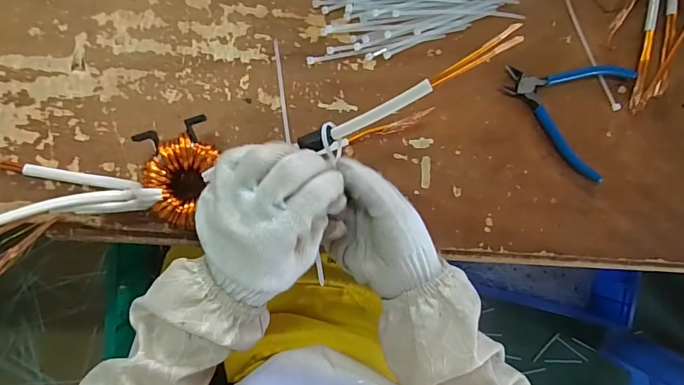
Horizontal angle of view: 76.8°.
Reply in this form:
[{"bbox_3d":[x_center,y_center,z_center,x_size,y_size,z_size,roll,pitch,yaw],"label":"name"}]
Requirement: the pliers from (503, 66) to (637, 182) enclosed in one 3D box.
[{"bbox_3d":[0.235,-0.096,0.456,0.130,0.011,0.125,25,84,-4],"label":"pliers"}]

